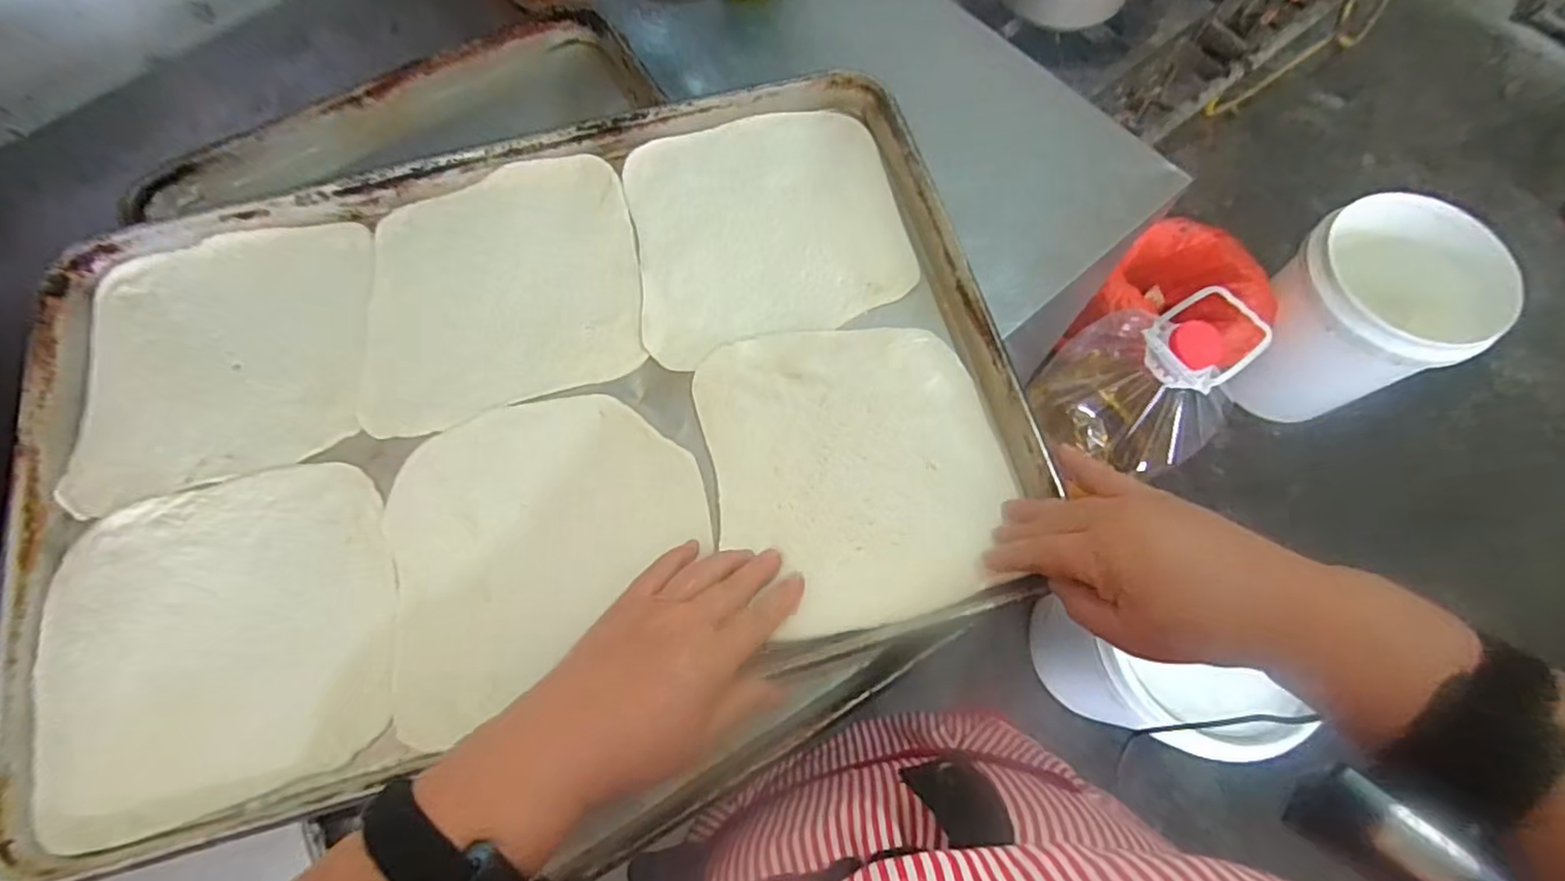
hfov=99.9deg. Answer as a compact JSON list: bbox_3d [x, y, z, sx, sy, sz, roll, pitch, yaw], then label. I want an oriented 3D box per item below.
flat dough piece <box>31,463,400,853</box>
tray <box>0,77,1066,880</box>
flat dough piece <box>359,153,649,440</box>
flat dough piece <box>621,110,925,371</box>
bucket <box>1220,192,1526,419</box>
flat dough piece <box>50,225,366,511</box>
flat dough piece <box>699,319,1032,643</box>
[{"bbox_3d":[-0.330,0.113,0.387,0.196,0.007,0.186,-18,72,-5],"label":"flat dough piece"},{"bbox_3d":[-0.164,-0.024,0.424,0.597,0.027,0.395,-15,72,-4],"label":"tray"},{"bbox_3d":[-0.199,-0.109,0.465,0.194,0.008,0.185,-16,72,-5],"label":"flat dough piece"},{"bbox_3d":[-0.011,-0.157,0.475,0.192,0.004,0.183,-13,72,-4],"label":"flat dough piece"},{"bbox_3d":[1.049,-0.223,1.238,0.258,0.383,0.289,-19,71,-6],"label":"bucket"},{"bbox_3d":[-0.383,-0.060,0.454,0.190,0.013,0.187,-10,71,-3],"label":"flat dough piece"},{"bbox_3d":[0.048,0.015,0.417,0.181,0.012,0.190,-12,72,-3],"label":"flat dough piece"}]

